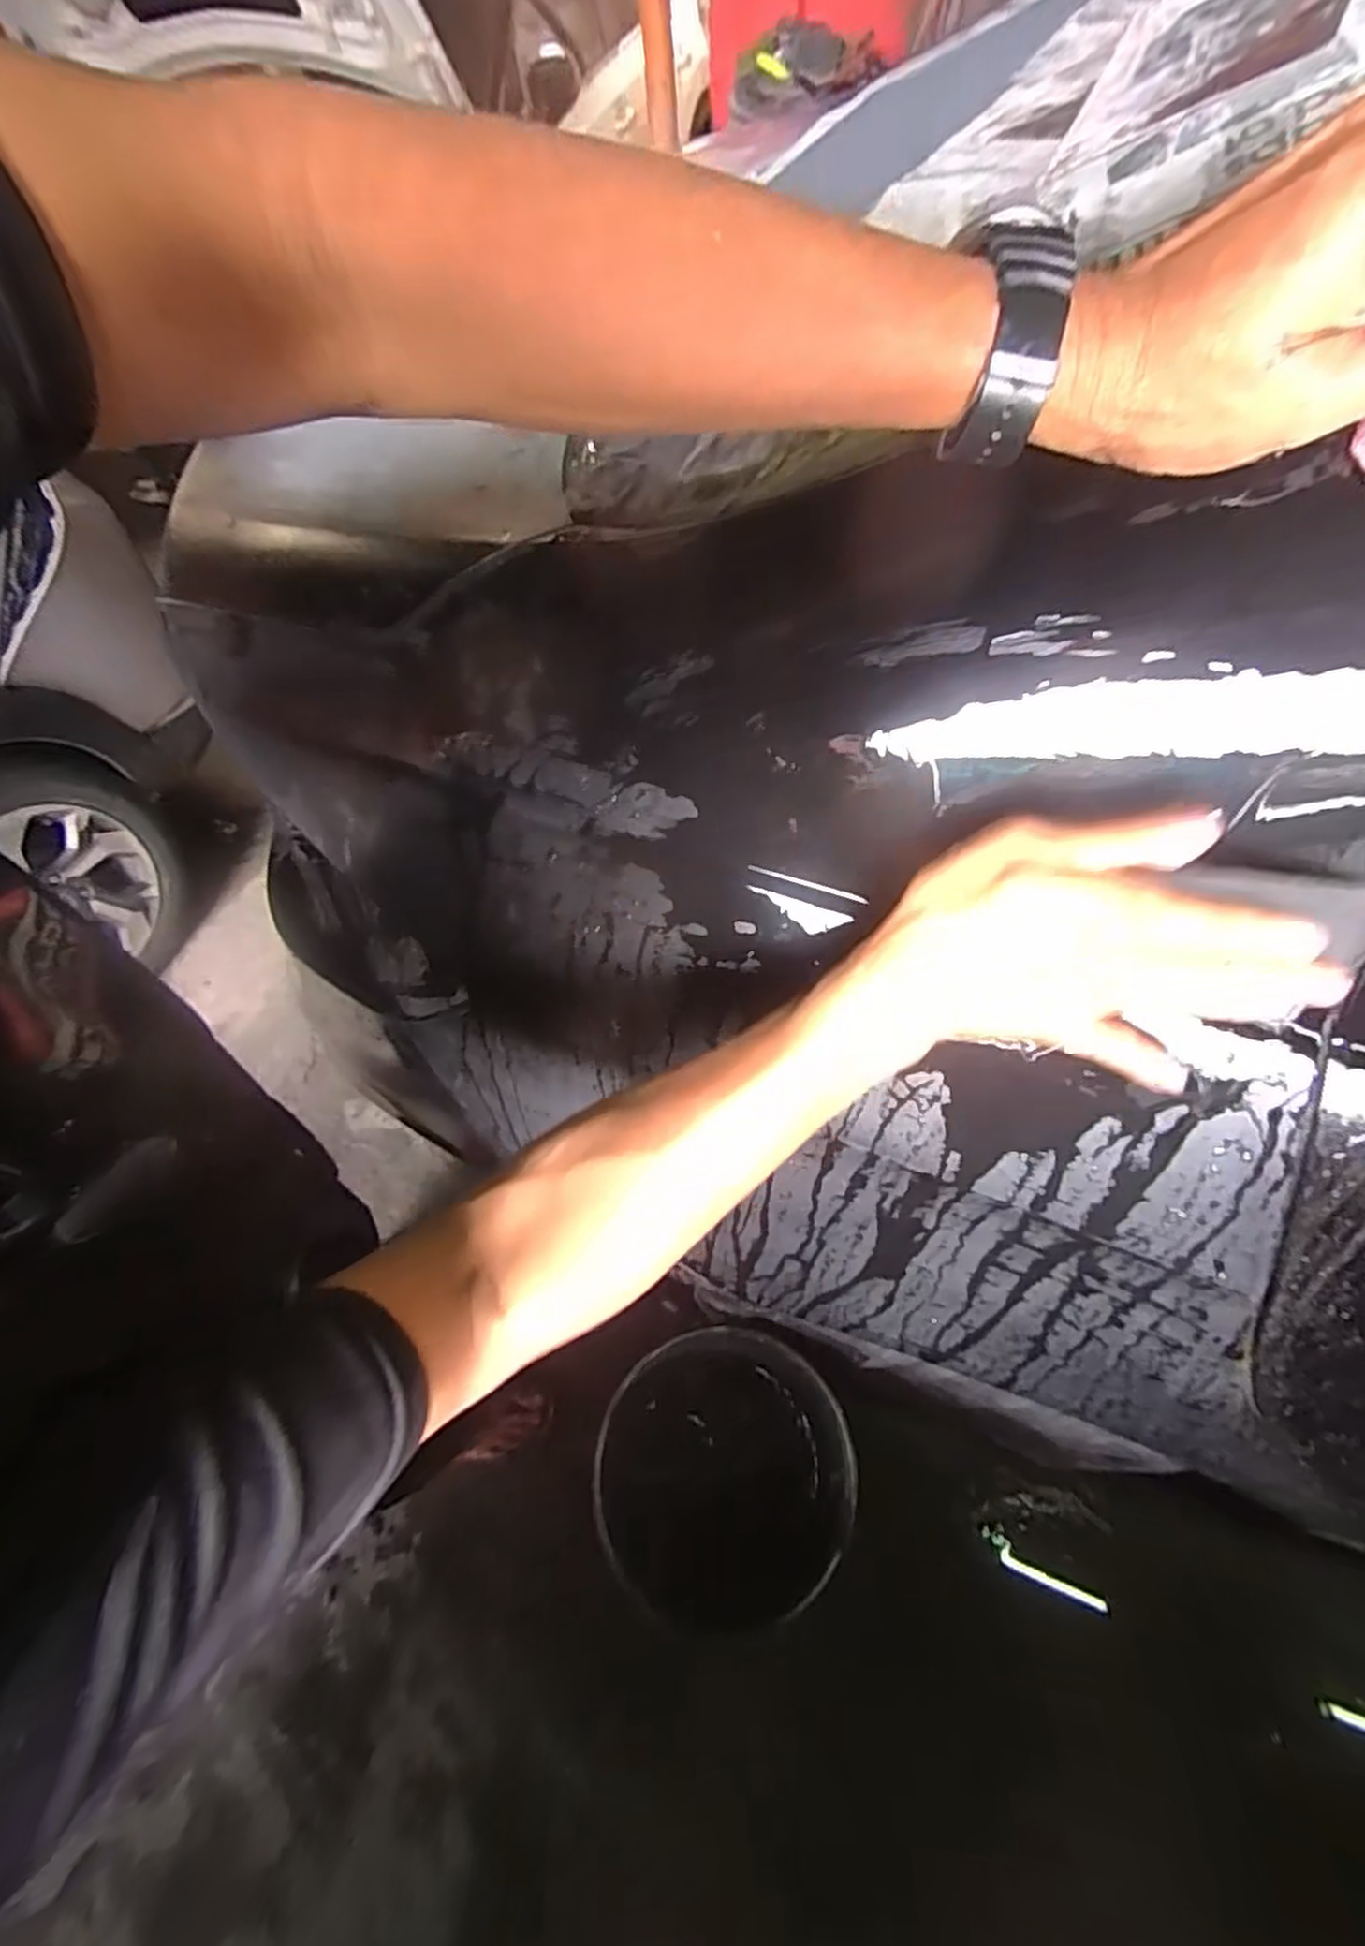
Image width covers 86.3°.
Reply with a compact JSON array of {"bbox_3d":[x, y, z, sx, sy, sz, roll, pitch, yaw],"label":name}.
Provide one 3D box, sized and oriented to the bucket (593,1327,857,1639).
[{"bbox_3d":[0.054,0.609,0.915,0.284,0.252,0.276,-2,58,3],"label":"bucket"}]

